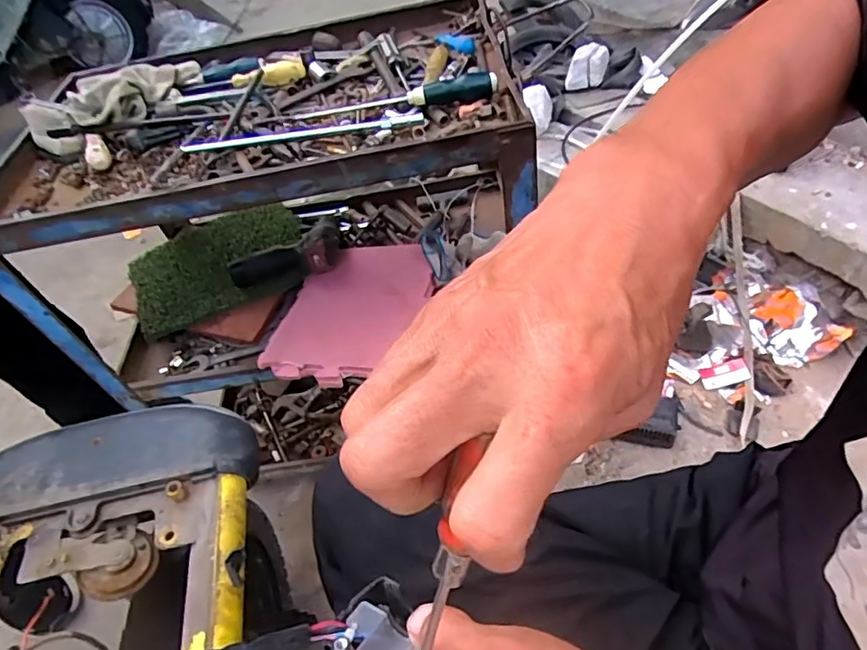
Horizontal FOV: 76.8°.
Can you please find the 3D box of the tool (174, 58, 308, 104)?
[{"bbox_3d":[-0.260,-0.332,0.739,0.171,0.022,0.040,-12,49,-4],"label":"tool"}]

